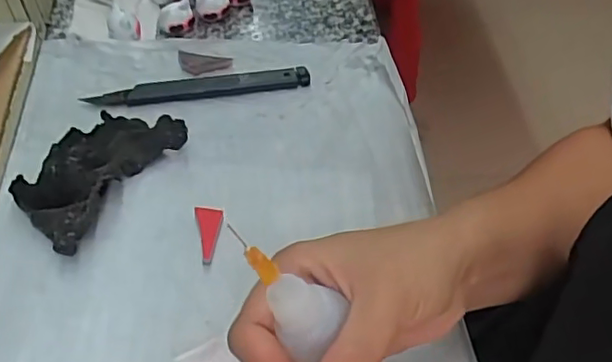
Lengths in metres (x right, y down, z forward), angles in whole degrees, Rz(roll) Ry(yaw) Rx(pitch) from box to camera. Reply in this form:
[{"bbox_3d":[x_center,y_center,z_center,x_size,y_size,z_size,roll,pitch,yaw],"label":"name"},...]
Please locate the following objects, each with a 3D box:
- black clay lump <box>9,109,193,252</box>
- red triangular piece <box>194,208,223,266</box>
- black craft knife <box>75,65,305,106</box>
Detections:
[{"bbox_3d":[-0.124,-0.009,0.344,0.060,0.021,0.097,29,56,17],"label":"black clay lump"},{"bbox_3d":[-0.054,0.030,0.329,0.015,0.004,0.034,-8,61,2],"label":"red triangular piece"},{"bbox_3d":[-0.071,-0.063,0.395,0.145,0.006,0.020,-9,54,-10],"label":"black craft knife"}]

